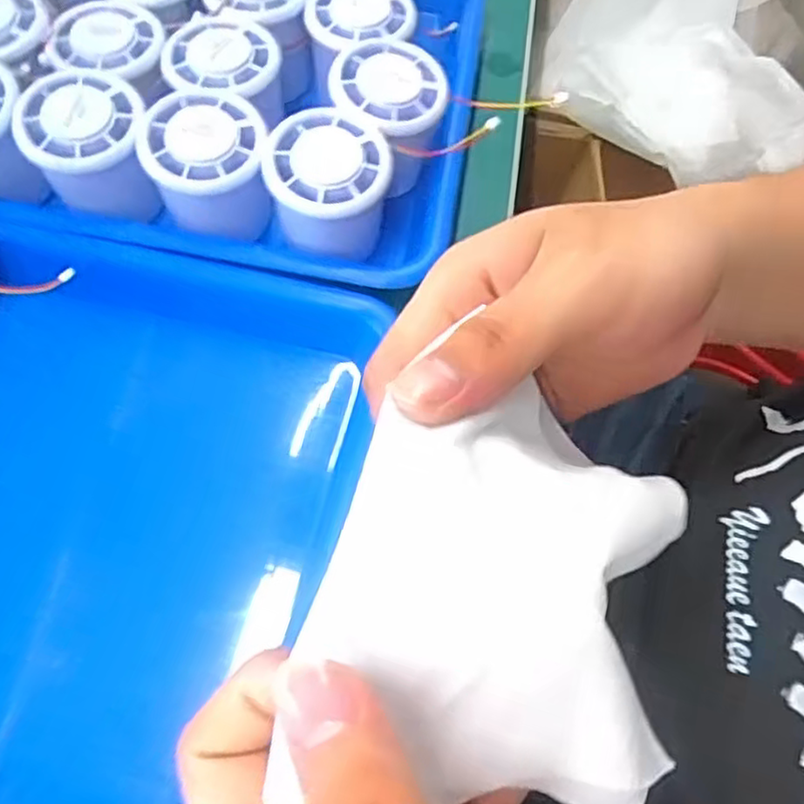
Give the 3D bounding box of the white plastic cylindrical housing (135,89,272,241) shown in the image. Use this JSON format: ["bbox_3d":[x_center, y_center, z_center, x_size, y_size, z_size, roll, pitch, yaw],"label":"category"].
[{"bbox_3d":[-0.089,-0.108,0.308,0.053,0.040,0.062,-12,65,-6],"label":"white plastic cylindrical housing"}]

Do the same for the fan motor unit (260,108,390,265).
[{"bbox_3d":[-0.033,-0.099,0.306,0.054,0.040,0.053,-11,65,-6],"label":"fan motor unit"}]

